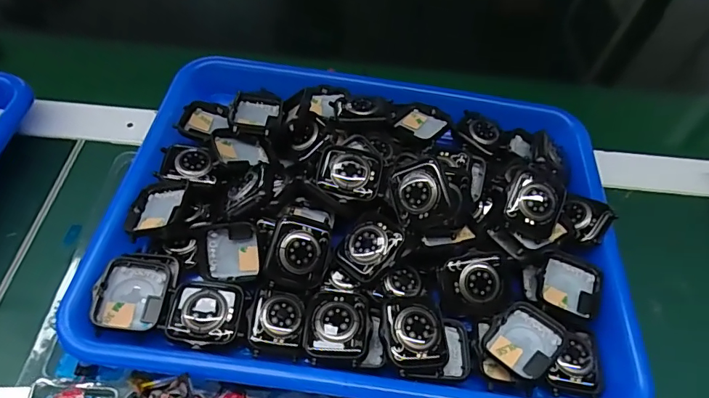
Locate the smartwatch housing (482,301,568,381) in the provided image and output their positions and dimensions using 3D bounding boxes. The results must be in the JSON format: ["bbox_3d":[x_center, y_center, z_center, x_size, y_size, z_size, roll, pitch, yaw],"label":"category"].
[{"bbox_3d":[0.099,0.082,0.268,0.037,0.010,0.042,39,60,20],"label":"smartwatch housing"}]

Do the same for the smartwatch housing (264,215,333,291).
[{"bbox_3d":[-0.033,0.032,0.276,0.035,0.009,0.040,13,82,-14],"label":"smartwatch housing"}]

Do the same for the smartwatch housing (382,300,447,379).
[{"bbox_3d":[0.034,0.078,0.260,0.033,0.011,0.041,-4,55,-8],"label":"smartwatch housing"}]

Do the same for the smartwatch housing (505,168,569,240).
[{"bbox_3d":[0.118,0.004,0.299,0.036,0.010,0.042,25,80,1],"label":"smartwatch housing"}]

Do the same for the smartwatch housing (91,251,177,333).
[{"bbox_3d":[-0.125,0.053,0.266,0.038,0.015,0.043,1,55,-5],"label":"smartwatch housing"}]

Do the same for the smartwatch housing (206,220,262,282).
[{"bbox_3d":[-0.075,0.032,0.288,0.033,0.010,0.035,-2,93,12],"label":"smartwatch housing"}]

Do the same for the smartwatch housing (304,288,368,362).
[{"bbox_3d":[-0.010,0.071,0.261,0.035,0.011,0.038,8,54,0],"label":"smartwatch housing"}]

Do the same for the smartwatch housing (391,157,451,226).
[{"bbox_3d":[0.040,-0.004,0.284,0.033,0.012,0.034,-21,76,21],"label":"smartwatch housing"}]

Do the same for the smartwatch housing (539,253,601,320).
[{"bbox_3d":[0.136,0.055,0.290,0.036,0.008,0.039,20,55,9],"label":"smartwatch housing"}]

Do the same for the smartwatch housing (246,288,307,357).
[{"bbox_3d":[-0.045,0.070,0.265,0.031,0.008,0.035,8,54,0],"label":"smartwatch housing"}]

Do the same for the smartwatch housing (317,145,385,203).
[{"bbox_3d":[-0.003,-0.017,0.296,0.040,0.010,0.036,13,72,0],"label":"smartwatch housing"}]

